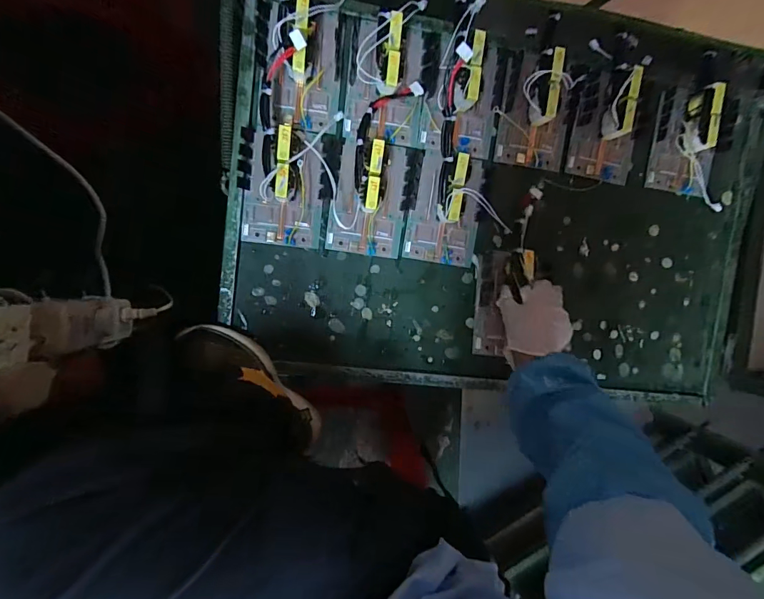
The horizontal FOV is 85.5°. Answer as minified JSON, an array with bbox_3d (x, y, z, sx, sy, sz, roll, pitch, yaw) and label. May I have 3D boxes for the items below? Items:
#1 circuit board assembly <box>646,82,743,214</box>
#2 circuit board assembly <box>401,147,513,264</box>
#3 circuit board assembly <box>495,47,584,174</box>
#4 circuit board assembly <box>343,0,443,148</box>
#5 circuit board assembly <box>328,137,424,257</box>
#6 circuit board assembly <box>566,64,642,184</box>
[{"bbox_3d":[0.510,-0.247,0.666,0.120,0.050,0.180,2,94,-8],"label":"circuit board assembly"},{"bbox_3d":[0.106,-0.136,0.613,0.110,0.059,0.165,12,93,-8],"label":"circuit board assembly"},{"bbox_3d":[0.240,-0.285,0.620,0.123,0.055,0.165,9,93,-8],"label":"circuit board assembly"},{"bbox_3d":[0.019,-0.322,0.583,0.129,0.052,0.197,6,94,-8],"label":"circuit board assembly"},{"bbox_3d":[-0.007,-0.151,0.599,0.122,0.053,0.175,9,93,-8],"label":"circuit board assembly"},{"bbox_3d":[0.357,-0.267,0.641,0.113,0.052,0.163,0,94,-8],"label":"circuit board assembly"}]

